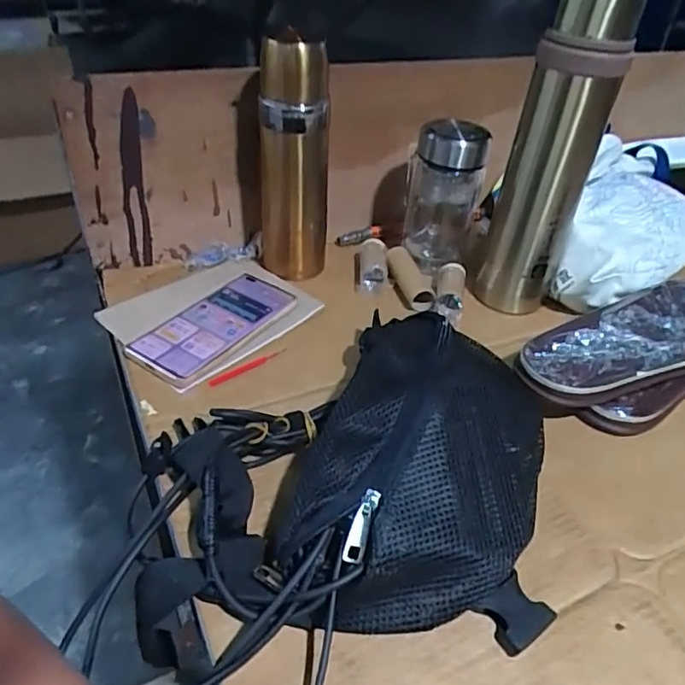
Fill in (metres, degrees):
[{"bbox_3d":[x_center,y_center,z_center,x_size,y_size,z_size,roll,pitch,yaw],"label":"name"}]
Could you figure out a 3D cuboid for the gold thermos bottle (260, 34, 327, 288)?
[{"bbox_3d":[-0.049,-0.177,0.586,0.070,0.238,0.066,-1,40,-6],"label":"gold thermos bottle"}]

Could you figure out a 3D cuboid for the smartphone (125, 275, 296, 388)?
[{"bbox_3d":[-0.118,-0.016,0.550,0.078,0.013,0.162,25,44,23],"label":"smartphone"}]

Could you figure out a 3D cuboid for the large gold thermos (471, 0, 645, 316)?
[{"bbox_3d":[0.197,-0.182,0.554,0.088,0.318,0.070,18,41,16],"label":"large gold thermos"}]

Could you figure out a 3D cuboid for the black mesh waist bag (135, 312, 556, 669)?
[{"bbox_3d":[0.017,0.067,0.413,0.256,0.092,0.272,9,40,6],"label":"black mesh waist bag"}]

